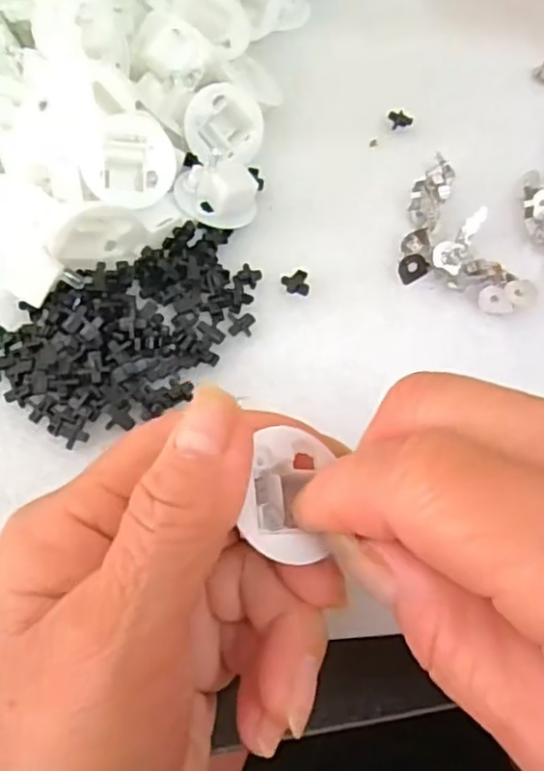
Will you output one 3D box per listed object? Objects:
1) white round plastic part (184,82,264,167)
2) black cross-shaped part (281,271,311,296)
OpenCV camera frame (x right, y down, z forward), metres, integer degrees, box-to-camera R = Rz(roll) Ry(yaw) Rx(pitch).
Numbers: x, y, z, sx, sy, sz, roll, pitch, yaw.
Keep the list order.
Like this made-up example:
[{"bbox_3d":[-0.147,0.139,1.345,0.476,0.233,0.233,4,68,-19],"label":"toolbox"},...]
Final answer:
[{"bbox_3d":[-0.021,-0.107,0.278,0.031,0.015,0.030,-4,107,-17],"label":"white round plastic part"},{"bbox_3d":[0.009,-0.039,0.254,0.010,0.004,0.011,1,65,-3],"label":"black cross-shaped part"}]

